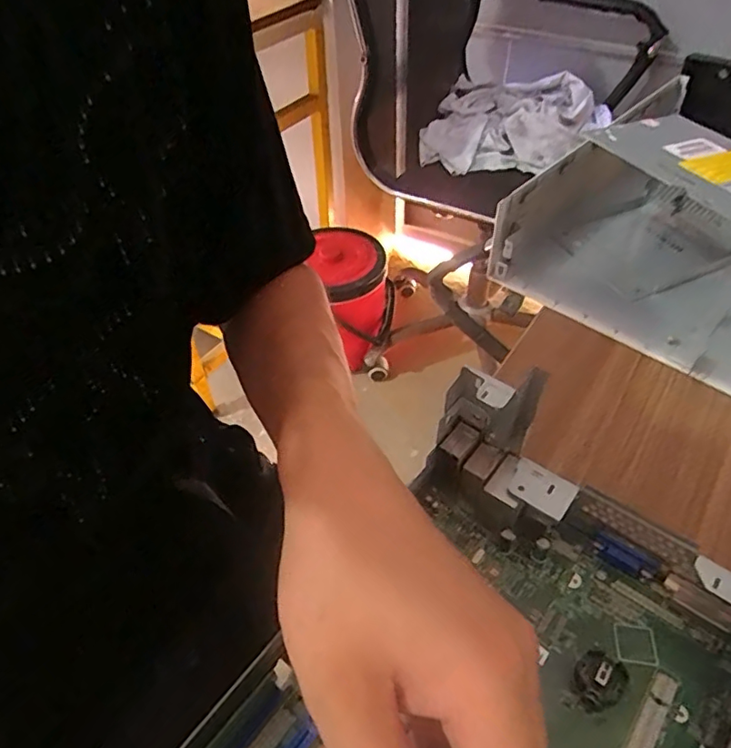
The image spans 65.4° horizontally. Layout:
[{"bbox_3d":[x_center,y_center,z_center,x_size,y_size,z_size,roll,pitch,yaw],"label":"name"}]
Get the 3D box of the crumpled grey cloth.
[{"bbox_3d":[0.271,-0.455,1.022,0.361,0.102,0.205,-8,47,-4],"label":"crumpled grey cloth"}]

